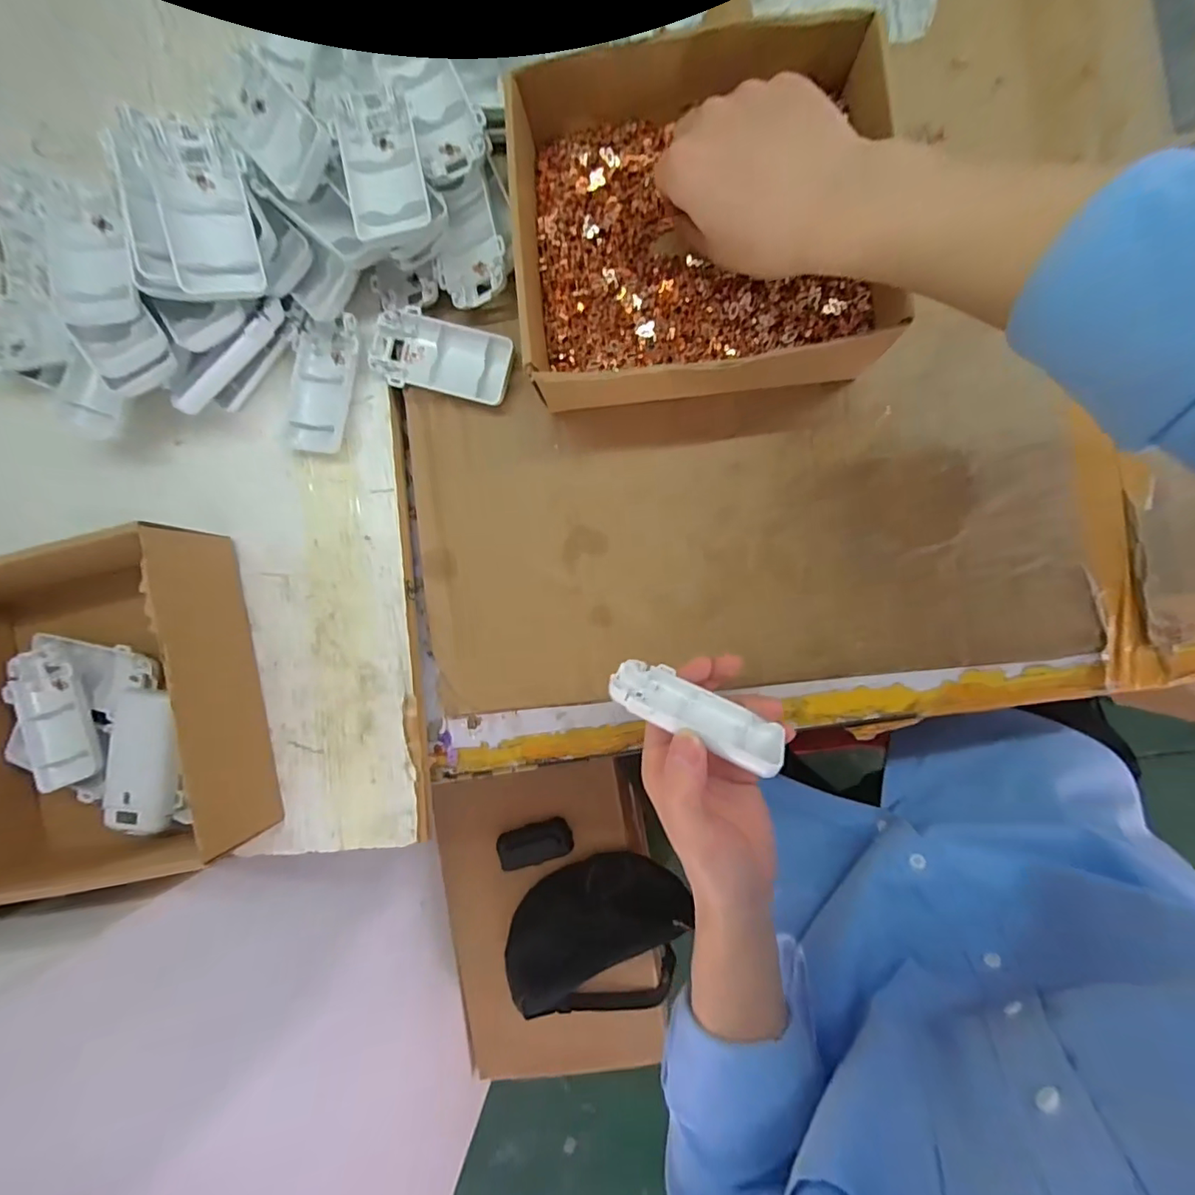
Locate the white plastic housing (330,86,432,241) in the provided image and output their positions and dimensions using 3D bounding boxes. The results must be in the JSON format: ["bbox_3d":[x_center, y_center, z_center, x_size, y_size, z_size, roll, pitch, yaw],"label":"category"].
[{"bbox_3d":[-0.129,-0.260,0.318,0.046,0.012,0.094,-12,82,-3],"label":"white plastic housing"}]

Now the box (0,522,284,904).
[{"bbox_3d":[-0.337,0.078,0.358,0.197,0.075,0.212,-12,90,7],"label":"box"}]

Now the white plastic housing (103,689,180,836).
[{"bbox_3d":[-0.314,0.112,0.365,0.031,0.027,0.095,-12,76,7],"label":"white plastic housing"}]

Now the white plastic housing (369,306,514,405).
[{"bbox_3d":[-0.107,-0.166,0.370,0.095,0.022,0.050,12,93,6],"label":"white plastic housing"}]

